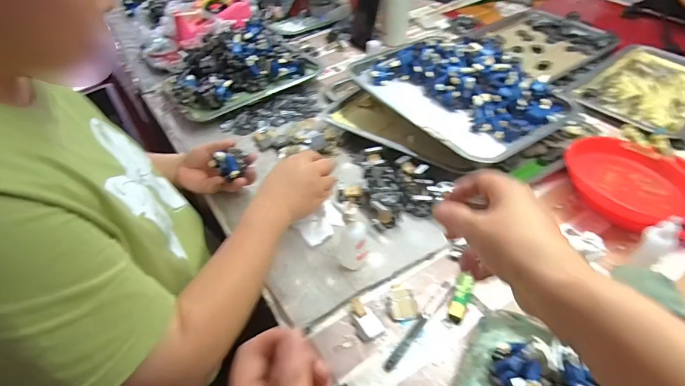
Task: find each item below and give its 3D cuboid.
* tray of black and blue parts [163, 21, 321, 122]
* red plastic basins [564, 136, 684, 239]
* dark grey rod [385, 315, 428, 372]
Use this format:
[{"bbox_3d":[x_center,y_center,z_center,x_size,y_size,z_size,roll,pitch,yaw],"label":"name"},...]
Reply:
[{"bbox_3d":[-0.228,-0.278,0.856,0.300,0.101,0.210,-28,50,-22],"label":"tray of black and blue parts"},{"bbox_3d":[0.436,-0.017,0.581,0.212,0.057,0.171,-1,45,3],"label":"red plastic basins"},{"bbox_3d":[0.072,0.168,0.450,0.010,0.005,0.080,29,53,29],"label":"dark grey rod"}]

